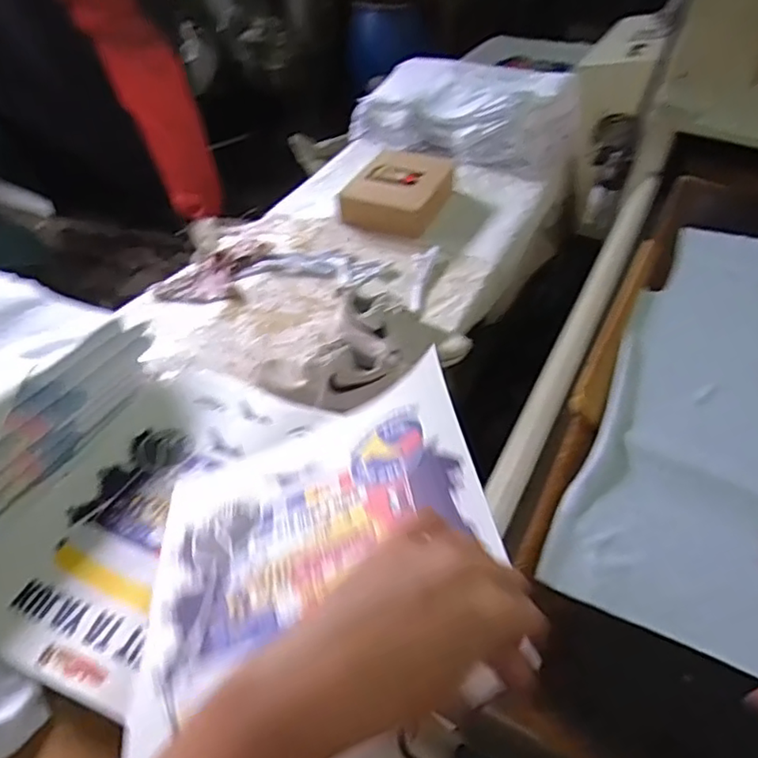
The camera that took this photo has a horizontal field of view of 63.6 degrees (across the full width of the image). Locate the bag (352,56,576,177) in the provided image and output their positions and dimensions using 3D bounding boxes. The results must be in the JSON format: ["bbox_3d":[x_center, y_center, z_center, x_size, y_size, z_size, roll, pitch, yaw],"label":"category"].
[{"bbox_3d":[0.258,-0.790,1.767,0.600,0.167,0.366,22,46,17],"label":"bag"}]

